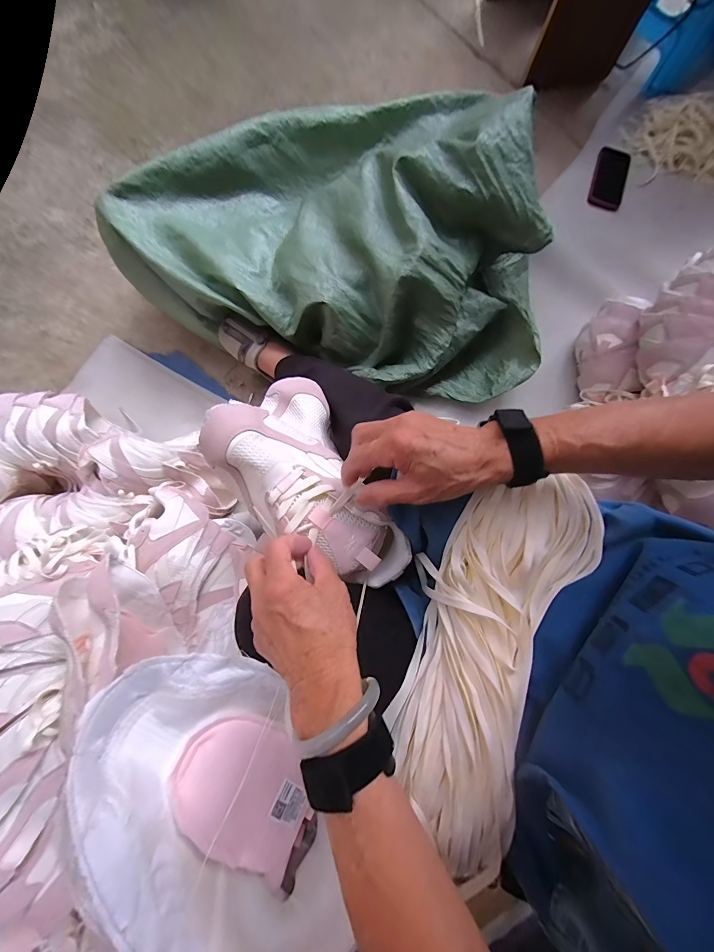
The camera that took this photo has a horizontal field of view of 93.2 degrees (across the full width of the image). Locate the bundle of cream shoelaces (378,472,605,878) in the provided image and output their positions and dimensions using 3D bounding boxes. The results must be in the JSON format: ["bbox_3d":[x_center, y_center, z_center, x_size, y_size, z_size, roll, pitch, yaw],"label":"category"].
[{"bbox_3d":[0.119,0.148,0.311,0.131,0.056,0.327,26,82,0],"label":"bundle of cream shoelaces"}]

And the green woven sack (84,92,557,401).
[{"bbox_3d":[0.008,-0.478,0.676,0.794,0.277,0.546,17,82,-2],"label":"green woven sack"}]

